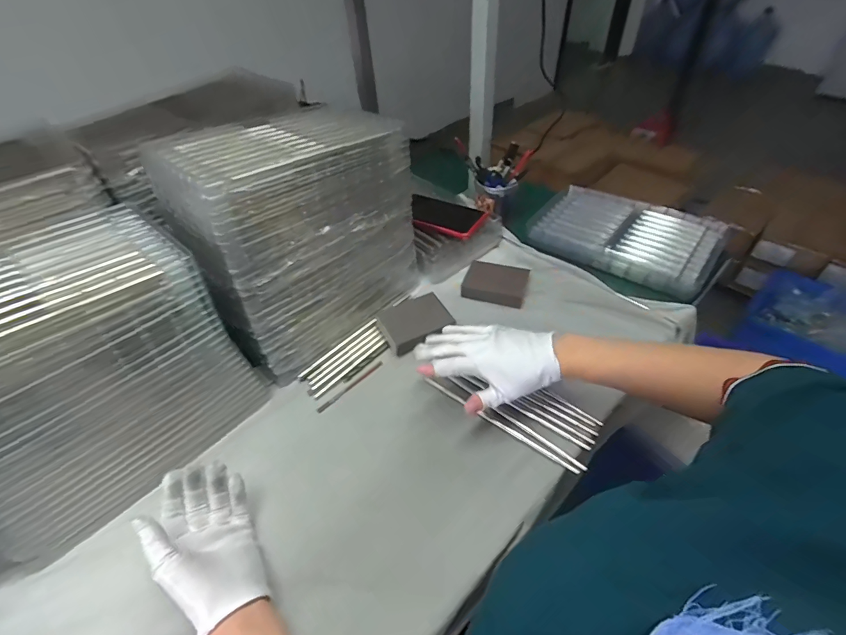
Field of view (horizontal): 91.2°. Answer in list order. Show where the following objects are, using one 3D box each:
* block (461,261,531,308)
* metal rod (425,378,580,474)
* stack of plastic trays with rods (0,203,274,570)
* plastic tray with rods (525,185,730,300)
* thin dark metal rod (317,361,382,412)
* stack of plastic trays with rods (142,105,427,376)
[{"bbox_3d":[0.115,-0.054,0.653,0.095,0.029,0.066,16,49,17],"label":"block"},{"bbox_3d":[0.088,0.125,0.497,0.205,0.007,0.007,28,51,27],"label":"metal rod"},{"bbox_3d":[-0.376,0.052,0.445,0.198,0.233,0.276,32,54,28],"label":"stack of plastic trays with rods"},{"bbox_3d":[0.330,-0.140,0.698,0.280,0.031,0.172,30,67,32],"label":"plastic tray with rods"},{"bbox_3d":[-0.097,0.093,0.562,0.008,0.008,0.108,34,56,30],"label":"thin dark metal rod"},{"bbox_3d":[-0.167,-0.124,0.575,0.196,0.256,0.279,34,56,30],"label":"stack of plastic trays with rods"}]

